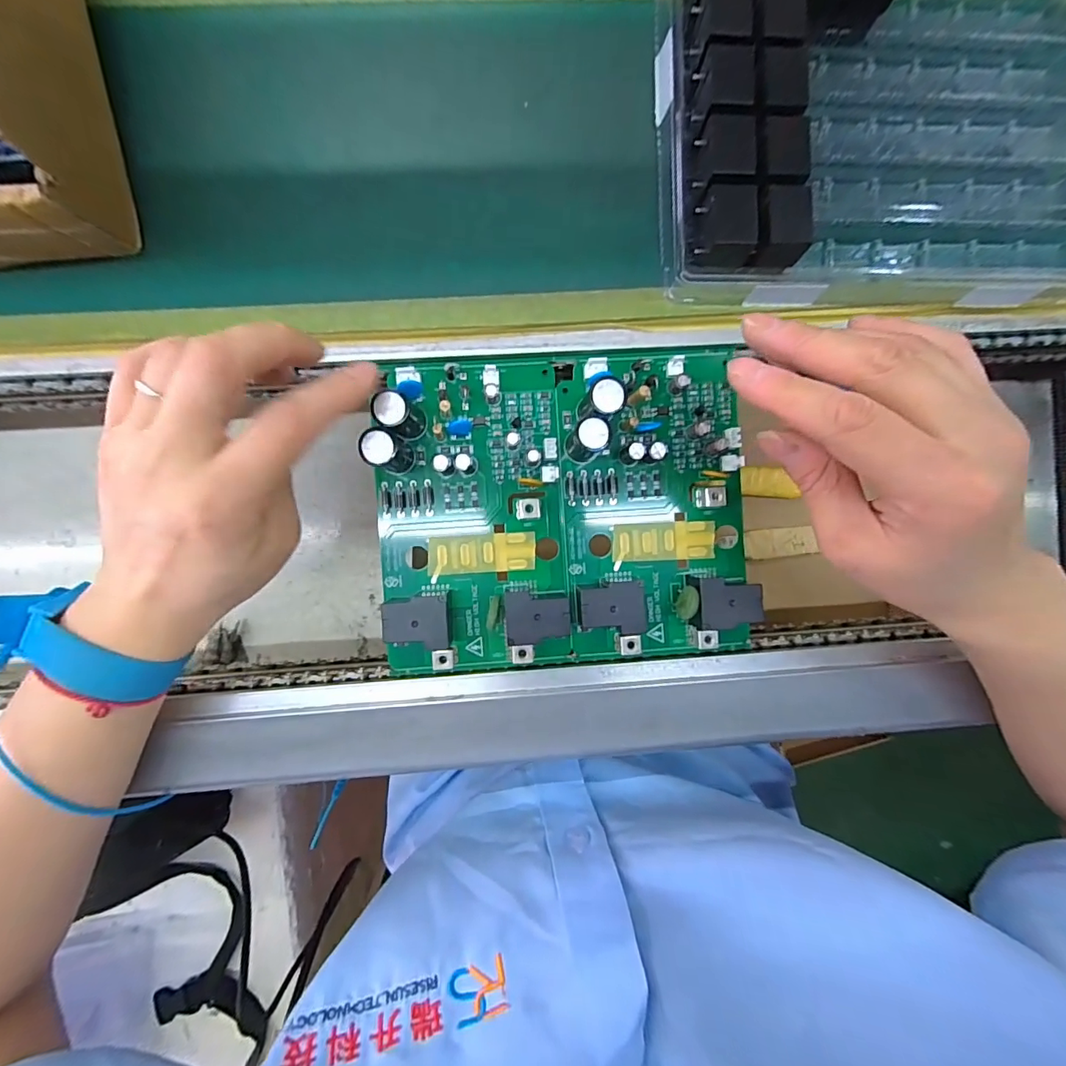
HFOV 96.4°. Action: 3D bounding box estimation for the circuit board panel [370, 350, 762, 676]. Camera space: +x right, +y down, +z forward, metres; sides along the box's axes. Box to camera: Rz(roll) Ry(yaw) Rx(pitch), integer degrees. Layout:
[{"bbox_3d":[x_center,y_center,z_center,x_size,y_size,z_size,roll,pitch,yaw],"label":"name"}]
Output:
[{"bbox_3d":[0.016,-0.011,0.237,0.189,0.039,0.159,-3,92,-1],"label":"circuit board panel"}]

